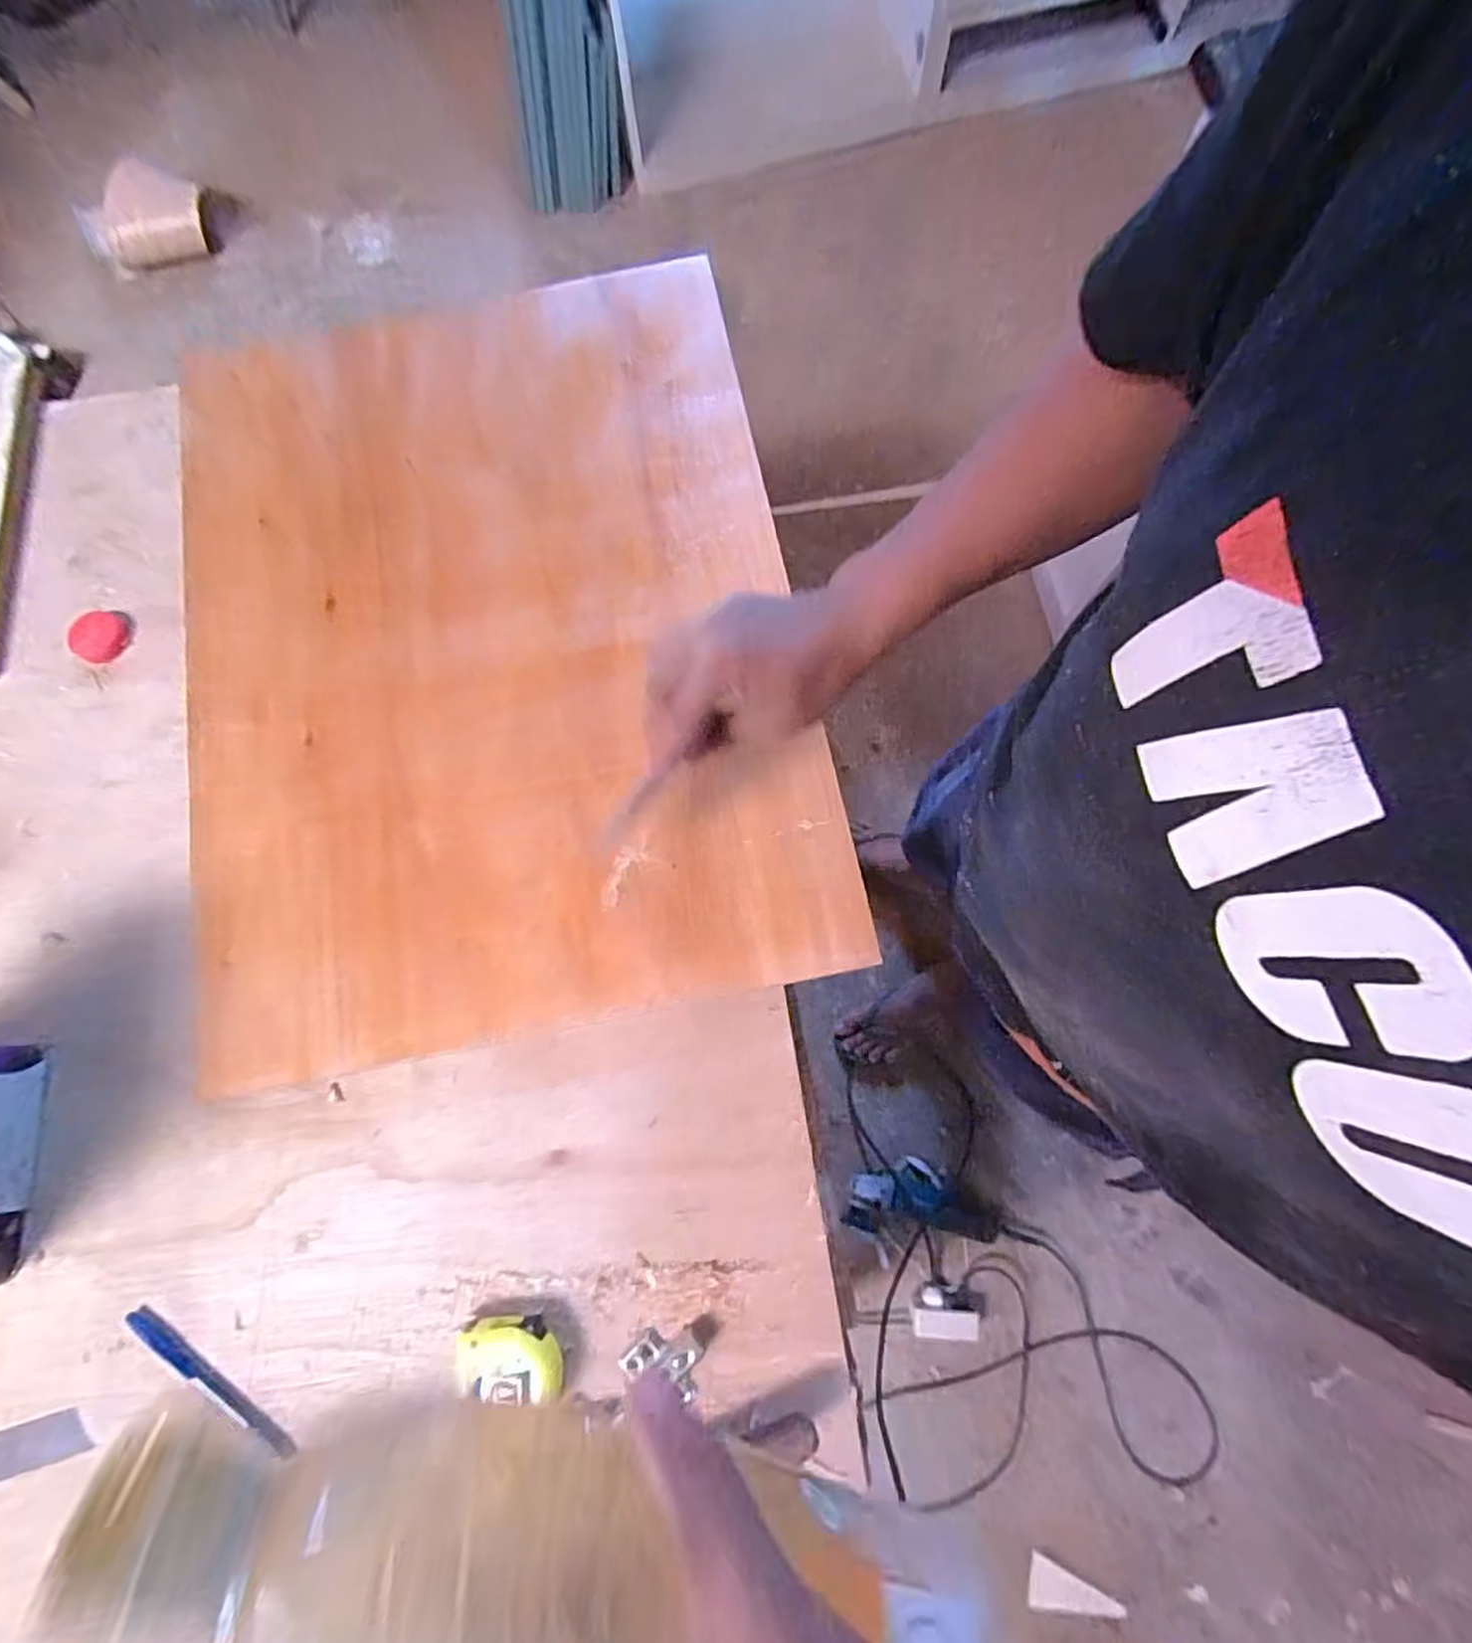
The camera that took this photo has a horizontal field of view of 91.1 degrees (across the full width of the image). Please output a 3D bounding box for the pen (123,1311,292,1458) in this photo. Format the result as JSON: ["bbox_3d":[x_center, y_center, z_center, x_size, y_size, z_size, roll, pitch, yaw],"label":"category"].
[{"bbox_3d":[-0.360,0.381,0.490,0.147,0.013,0.012,29,79,7],"label":"pen"}]

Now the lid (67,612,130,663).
[{"bbox_3d":[-0.559,-0.163,0.631,0.053,0.009,0.045,27,80,8],"label":"lid"}]

